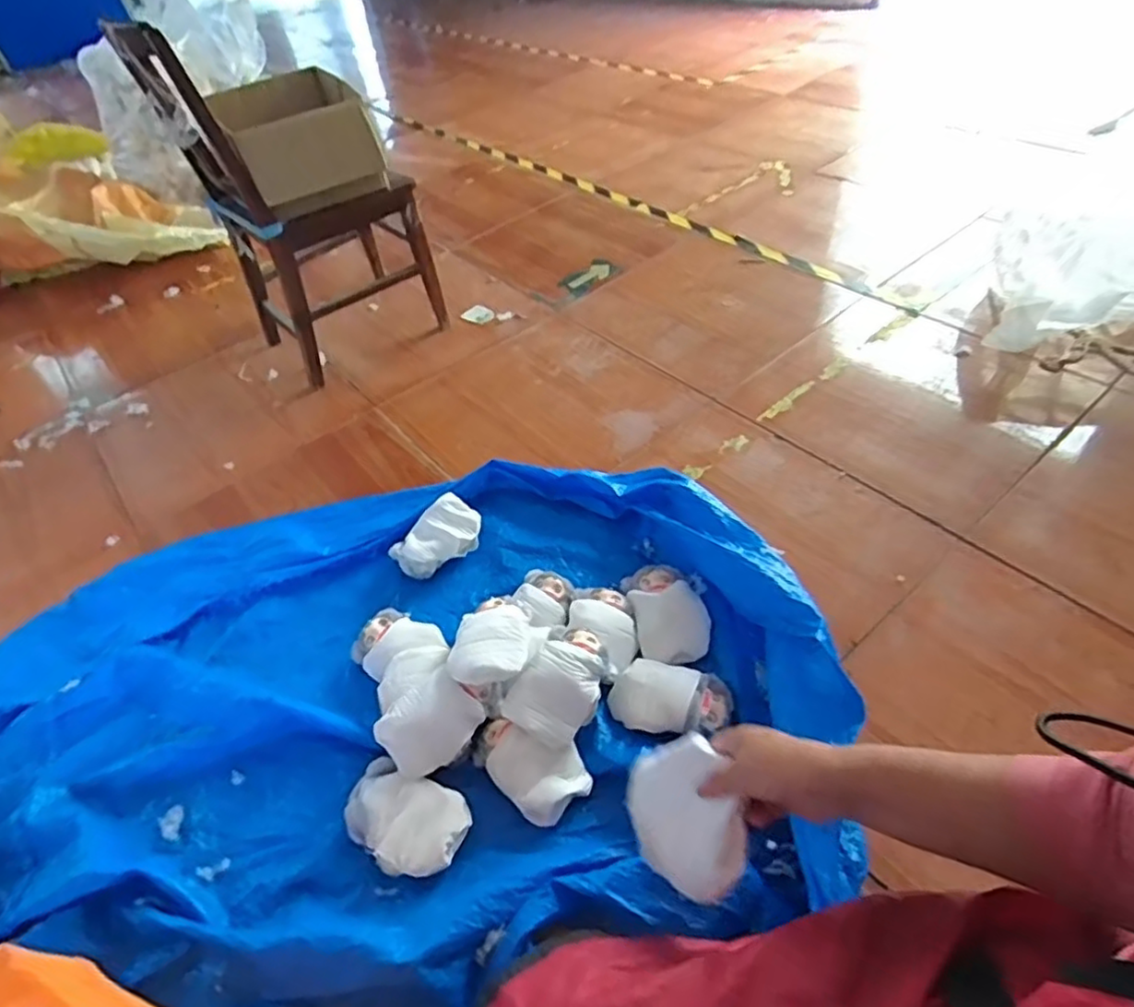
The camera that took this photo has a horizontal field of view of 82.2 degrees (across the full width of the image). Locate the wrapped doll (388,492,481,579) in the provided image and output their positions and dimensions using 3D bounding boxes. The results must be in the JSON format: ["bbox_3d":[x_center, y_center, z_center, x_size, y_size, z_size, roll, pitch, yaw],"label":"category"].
[{"bbox_3d":[-0.252,0.066,1.271,0.180,0.061,0.113,-36,54,-23],"label":"wrapped doll"}]

